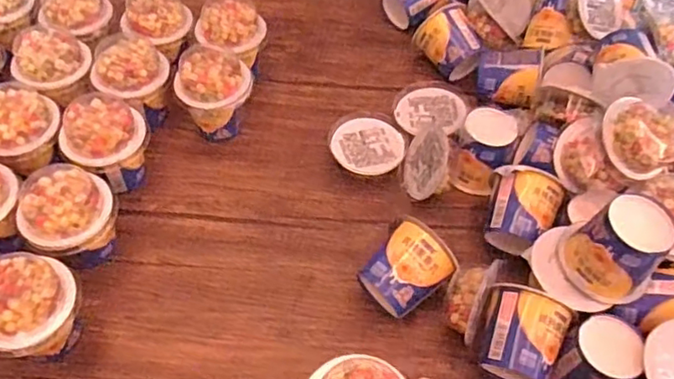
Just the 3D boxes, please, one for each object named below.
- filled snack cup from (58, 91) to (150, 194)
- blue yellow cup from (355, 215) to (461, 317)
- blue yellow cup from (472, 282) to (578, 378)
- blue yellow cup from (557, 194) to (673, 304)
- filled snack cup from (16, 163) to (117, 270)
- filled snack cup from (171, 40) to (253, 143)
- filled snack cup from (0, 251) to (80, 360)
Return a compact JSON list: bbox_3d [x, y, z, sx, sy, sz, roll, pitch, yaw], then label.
[{"bbox_3d":[-0.200,-0.036,0.515,0.069,0.077,0.065,2,53,-2],"label":"filled snack cup"},{"bbox_3d":[0.055,0.067,0.467,0.064,0.057,0.059,-37,63,-26],"label":"blue yellow cup"},{"bbox_3d":[0.134,0.114,0.441,0.059,0.058,0.058,23,55,13],"label":"blue yellow cup"},{"bbox_3d":[0.202,0.040,0.421,0.059,0.065,0.067,-37,63,-27],"label":"blue yellow cup"},{"bbox_3d":[-0.213,0.027,0.471,0.066,0.072,0.072,2,53,-2],"label":"filled snack cup"},{"bbox_3d":[-0.117,-0.090,0.559,0.066,0.077,0.061,2,53,-2],"label":"filled snack cup"},{"bbox_3d":[-0.221,0.092,0.426,0.059,0.078,0.067,32,58,19],"label":"filled snack cup"}]

